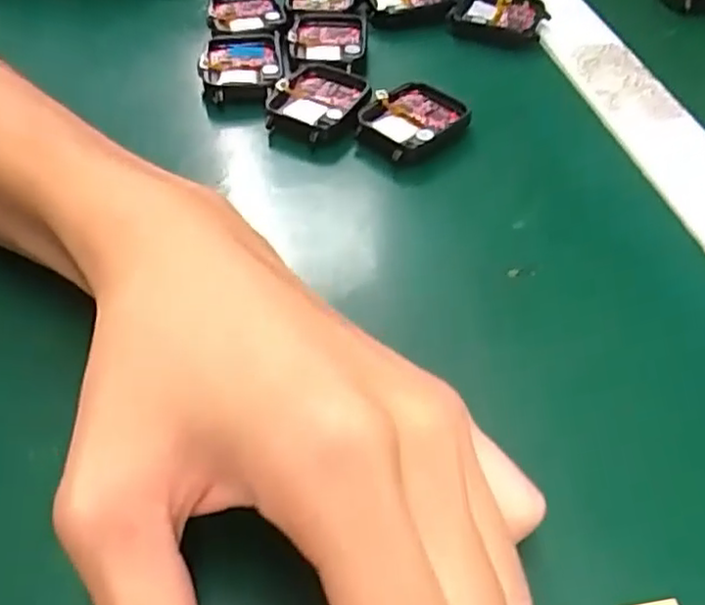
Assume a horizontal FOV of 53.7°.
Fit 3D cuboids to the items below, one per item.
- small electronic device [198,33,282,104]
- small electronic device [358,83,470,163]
[{"bbox_3d":[-0.052,-0.110,0.327,0.037,0.012,0.047,-2,49,-3],"label":"small electronic device"},{"bbox_3d":[0.025,-0.077,0.298,0.036,0.012,0.042,37,58,27],"label":"small electronic device"}]

